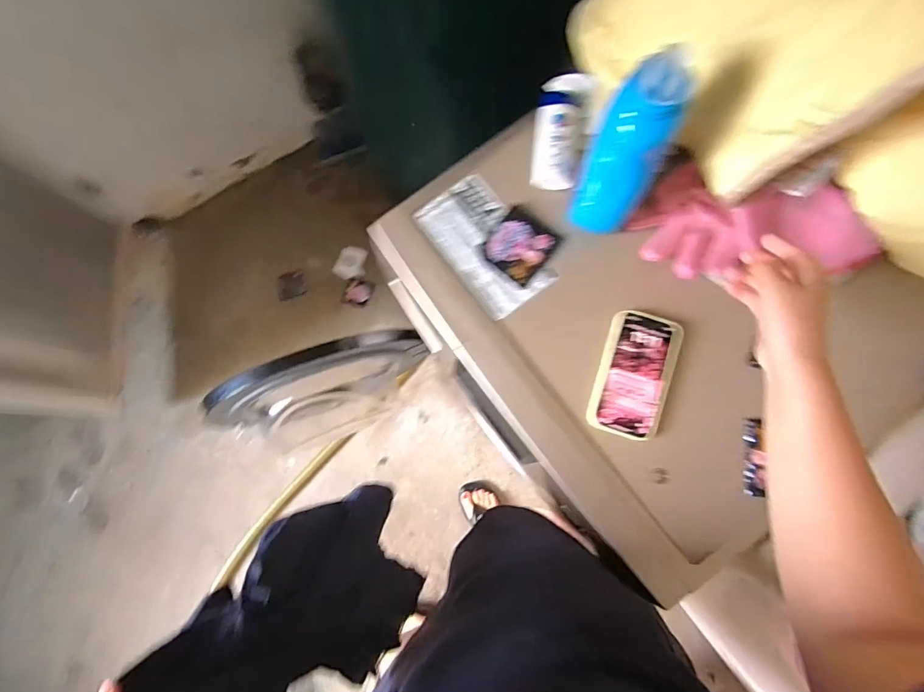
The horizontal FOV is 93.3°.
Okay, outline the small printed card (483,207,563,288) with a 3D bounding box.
[{"bbox_3d":[0.077,-0.134,0.574,0.079,0.007,0.086,37,82,9],"label":"small printed card"}]

